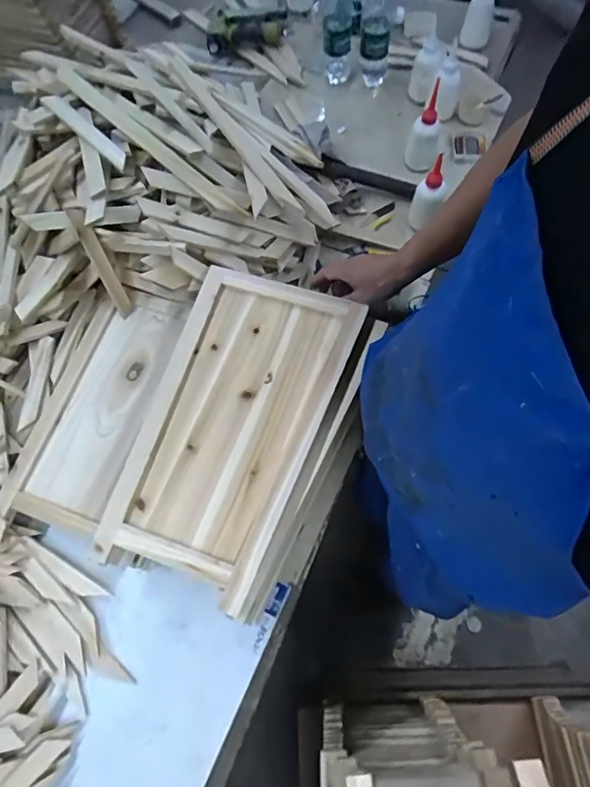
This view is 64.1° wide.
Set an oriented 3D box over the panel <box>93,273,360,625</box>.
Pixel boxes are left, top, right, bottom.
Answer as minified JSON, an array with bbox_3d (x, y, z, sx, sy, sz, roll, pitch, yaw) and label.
[{"bbox_3d":[-0.085,0.026,0.643,0.233,0.025,0.419,20,70,10],"label":"panel"}]

